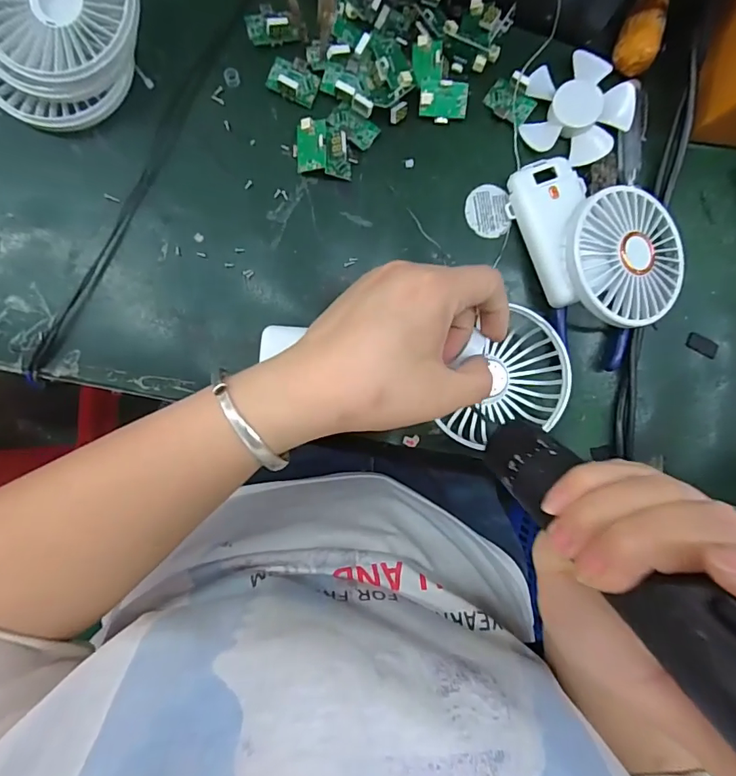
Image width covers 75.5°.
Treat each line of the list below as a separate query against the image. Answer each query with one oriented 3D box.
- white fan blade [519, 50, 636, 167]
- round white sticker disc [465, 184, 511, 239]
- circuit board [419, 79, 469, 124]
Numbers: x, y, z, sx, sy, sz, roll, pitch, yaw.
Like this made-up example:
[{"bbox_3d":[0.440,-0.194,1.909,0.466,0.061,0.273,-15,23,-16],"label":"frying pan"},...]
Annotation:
[{"bbox_3d":[0.139,-0.184,0.312,0.066,0.014,0.069,0,91,-5],"label":"white fan blade"},{"bbox_3d":[0.080,-0.118,0.317,0.030,0.004,0.034,-8,92,-4],"label":"round white sticker disc"},{"bbox_3d":[0.049,-0.185,0.306,0.031,0.008,0.023,2,119,-8],"label":"circuit board"}]

